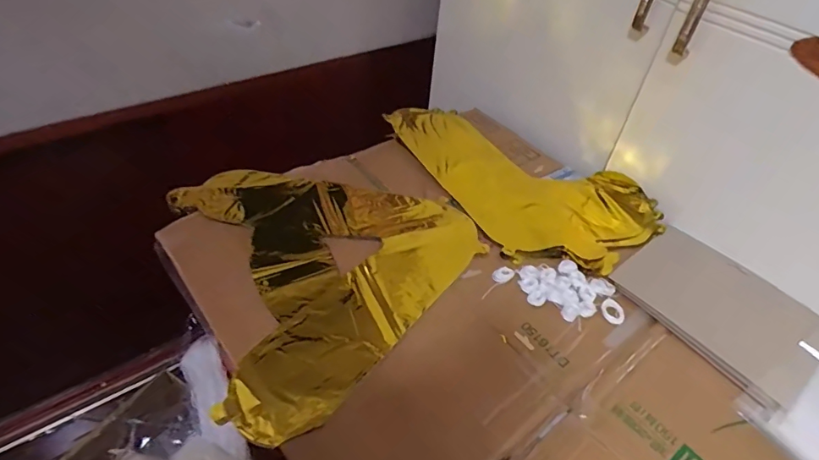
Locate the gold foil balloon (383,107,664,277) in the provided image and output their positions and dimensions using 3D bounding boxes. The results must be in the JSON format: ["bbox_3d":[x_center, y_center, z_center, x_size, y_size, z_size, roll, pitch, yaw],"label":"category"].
[{"bbox_3d":[0.155,-0.097,0.728,0.235,0.023,0.413,-20,51,-26],"label":"gold foil balloon"}]

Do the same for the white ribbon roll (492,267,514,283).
[{"bbox_3d":[0.114,0.055,0.585,0.025,0.008,0.018,-11,48,-18],"label":"white ribbon roll"}]

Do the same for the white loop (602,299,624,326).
[{"bbox_3d":[0.237,0.095,0.559,0.028,0.004,0.030,32,50,23],"label":"white loop"}]

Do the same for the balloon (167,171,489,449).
[{"bbox_3d":[-0.140,0.025,0.591,0.351,0.023,0.353,32,49,23],"label":"balloon"}]

